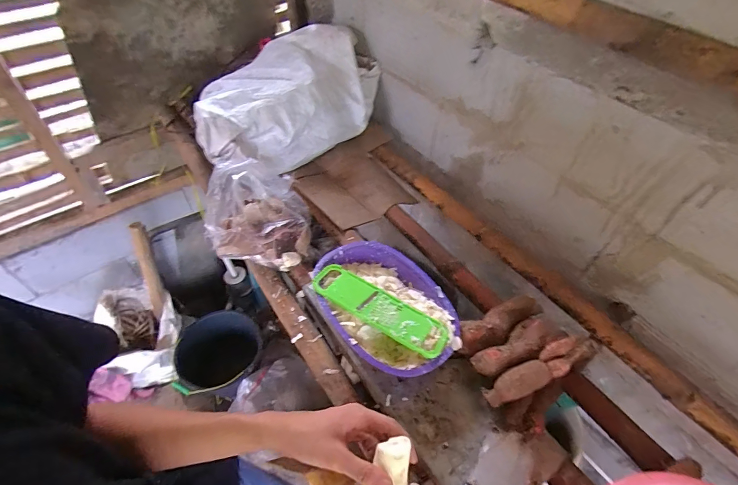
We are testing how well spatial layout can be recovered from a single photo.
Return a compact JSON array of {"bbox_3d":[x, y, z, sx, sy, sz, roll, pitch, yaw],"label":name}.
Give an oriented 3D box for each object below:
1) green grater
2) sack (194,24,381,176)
[{"bbox_3d":[0.020,0.121,0.683,0.265,0.019,0.080,26,52,18],"label":"green grater"},{"bbox_3d":[-0.242,-0.448,1.116,0.369,0.196,0.594,37,56,25],"label":"sack"}]

